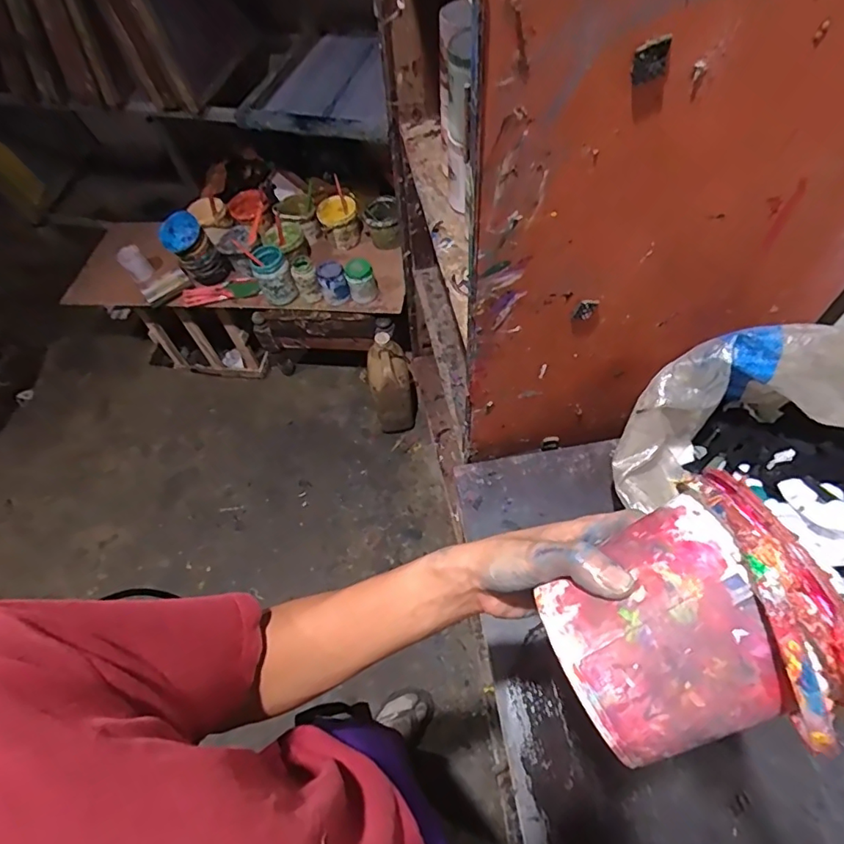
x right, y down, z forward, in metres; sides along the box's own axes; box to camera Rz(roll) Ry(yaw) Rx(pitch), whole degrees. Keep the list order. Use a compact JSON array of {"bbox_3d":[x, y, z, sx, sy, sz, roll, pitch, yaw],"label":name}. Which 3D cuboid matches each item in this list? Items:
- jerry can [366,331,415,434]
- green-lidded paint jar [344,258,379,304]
[{"bbox_3d":[-0.100,-0.120,1.732,0.138,0.343,0.193,-5,59,0],"label":"jerry can"},{"bbox_3d":[-0.184,-0.432,1.596,0.088,0.113,0.080,-1,59,2],"label":"green-lidded paint jar"}]

